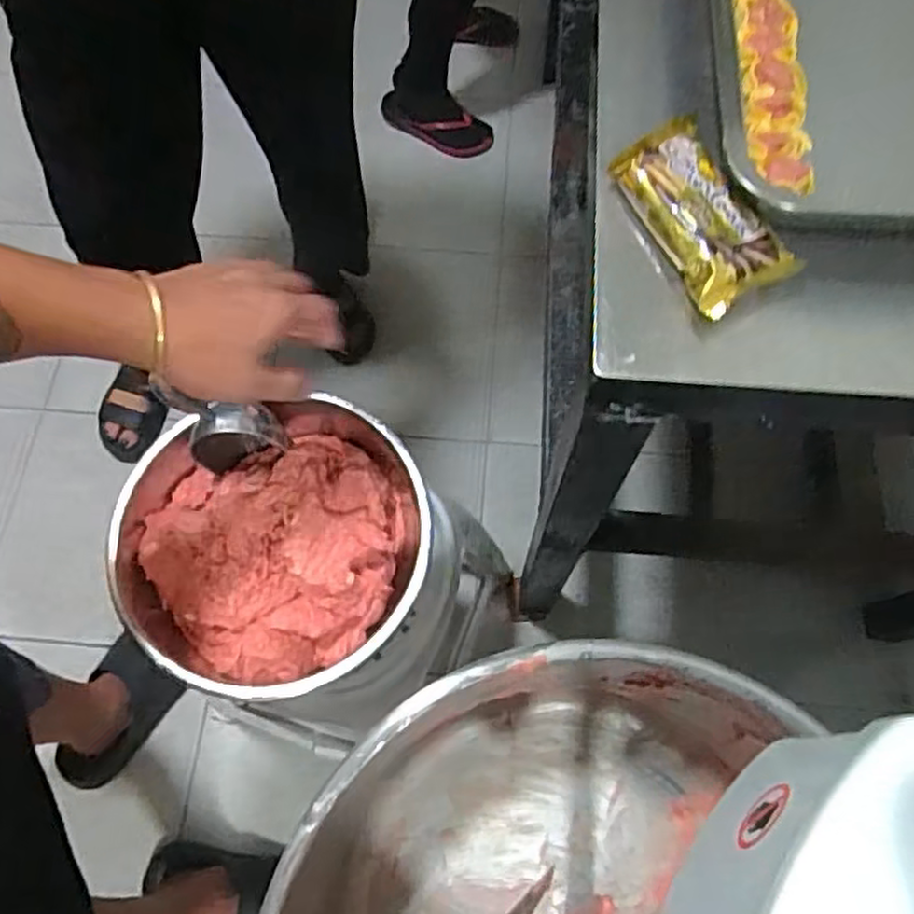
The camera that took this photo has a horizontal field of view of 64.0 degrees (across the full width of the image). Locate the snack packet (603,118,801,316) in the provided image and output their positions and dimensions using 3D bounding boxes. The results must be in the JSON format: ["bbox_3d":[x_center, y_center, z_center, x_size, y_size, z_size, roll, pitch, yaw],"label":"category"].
[{"bbox_3d":[0.145,-0.148,0.444,0.060,0.019,0.123,-26,71,-10],"label":"snack packet"}]

